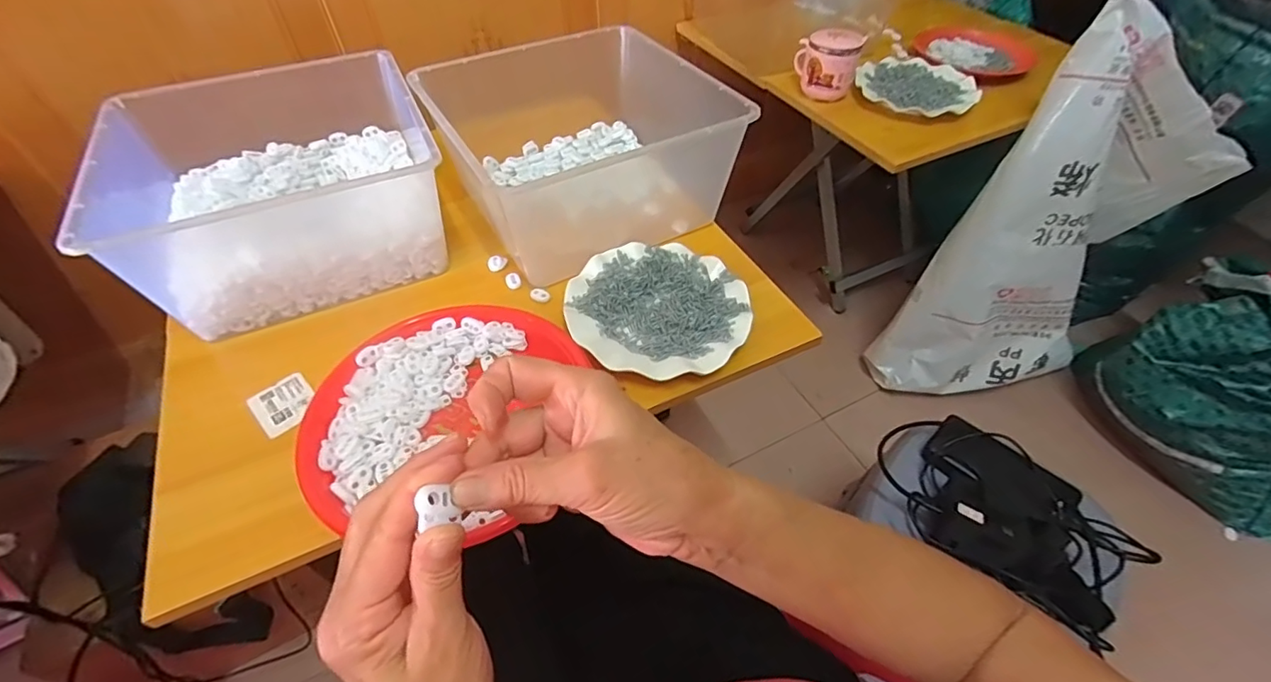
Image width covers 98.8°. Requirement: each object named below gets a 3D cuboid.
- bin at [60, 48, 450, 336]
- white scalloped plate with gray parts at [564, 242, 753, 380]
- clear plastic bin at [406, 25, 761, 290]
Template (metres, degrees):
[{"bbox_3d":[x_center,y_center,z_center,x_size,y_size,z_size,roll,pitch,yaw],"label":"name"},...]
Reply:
[{"bbox_3d":[-0.388,-0.178,0.611,0.299,0.133,0.284,-22,53,-18],"label":"bin"},{"bbox_3d":[0.023,-0.035,0.568,0.182,0.019,0.178,0,49,0],"label":"white scalloped plate with gray parts"},{"bbox_3d":[-0.058,-0.232,0.641,0.260,0.129,0.285,-25,53,-20],"label":"clear plastic bin"}]

